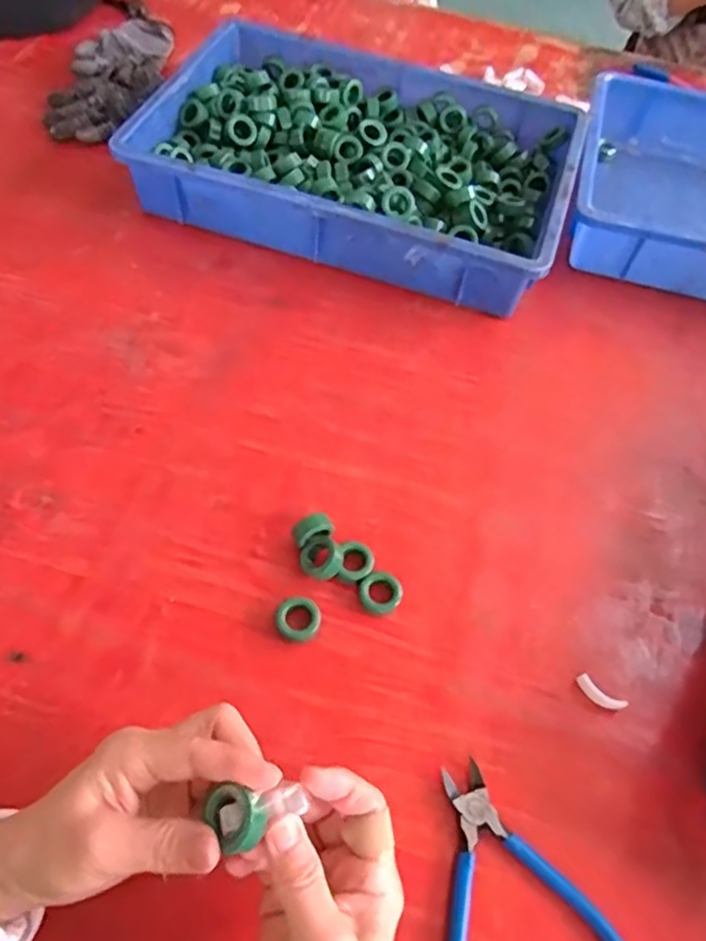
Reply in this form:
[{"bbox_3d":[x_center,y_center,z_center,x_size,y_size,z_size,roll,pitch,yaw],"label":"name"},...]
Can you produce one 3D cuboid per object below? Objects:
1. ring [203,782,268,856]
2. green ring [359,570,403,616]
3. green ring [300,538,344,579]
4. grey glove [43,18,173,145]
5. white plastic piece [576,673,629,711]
[{"bbox_3d":[-0.054,0.162,0.307,0.023,0.010,0.031,-48,54,-7],"label":"ring"},{"bbox_3d":[0.020,0.091,0.478,0.030,0.013,0.029,2,58,-4],"label":"green ring"},{"bbox_3d":[-0.023,0.066,0.480,0.031,0.013,0.031,-9,62,16],"label":"green ring"},{"bbox_3d":[-0.290,-0.493,0.804,0.101,0.033,0.265,12,58,3],"label":"grey glove"},{"bbox_3d":[0.172,0.157,0.453,0.035,0.008,0.013,36,62,16],"label":"white plastic piece"}]

